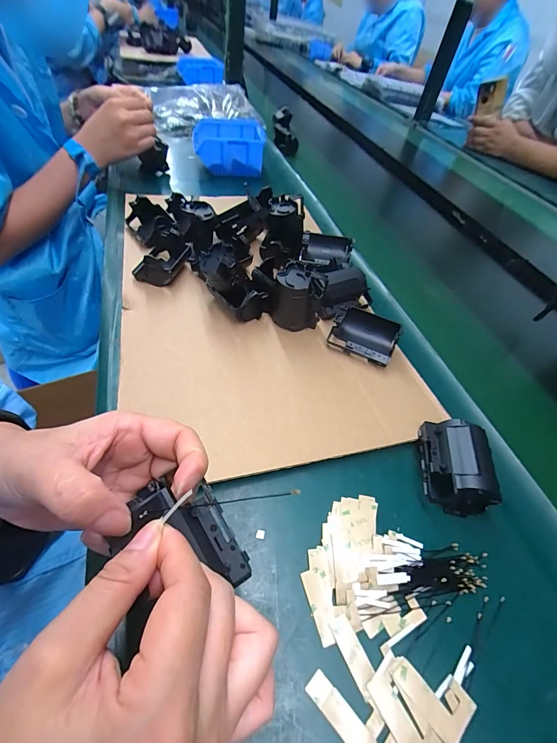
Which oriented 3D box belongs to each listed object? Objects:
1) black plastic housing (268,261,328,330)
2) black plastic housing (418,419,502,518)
[{"bbox_3d":[0.020,-0.081,0.374,0.055,0.067,0.042,21,52,9],"label":"black plastic housing"},{"bbox_3d":[0.148,0.076,0.279,0.052,0.037,0.072,10,51,0],"label":"black plastic housing"}]

